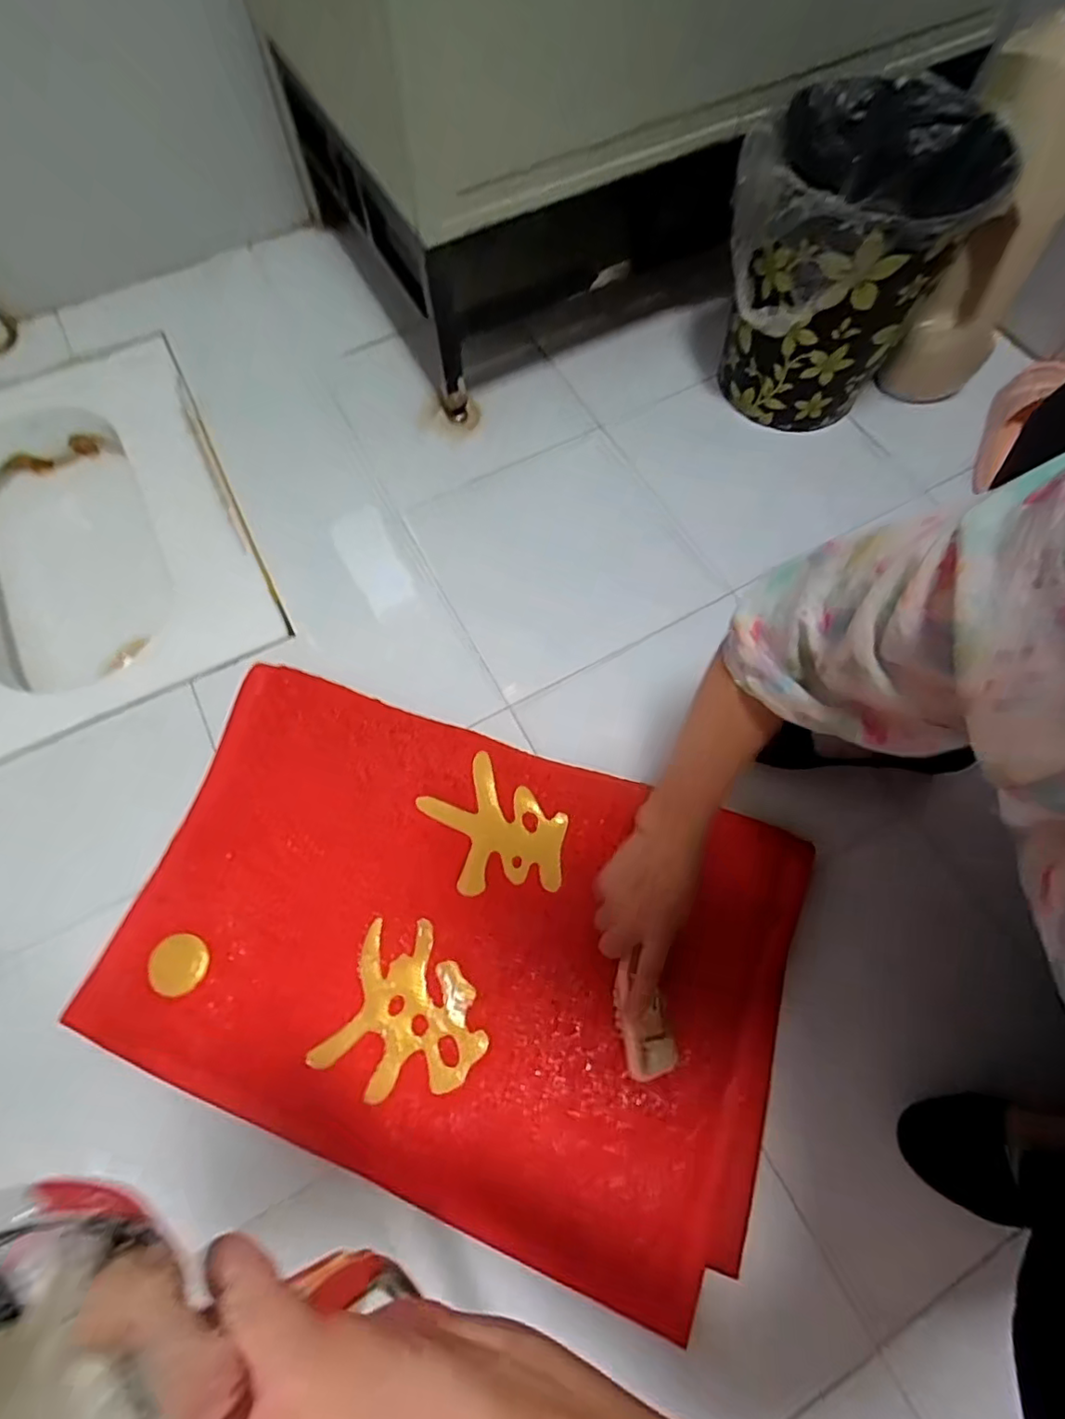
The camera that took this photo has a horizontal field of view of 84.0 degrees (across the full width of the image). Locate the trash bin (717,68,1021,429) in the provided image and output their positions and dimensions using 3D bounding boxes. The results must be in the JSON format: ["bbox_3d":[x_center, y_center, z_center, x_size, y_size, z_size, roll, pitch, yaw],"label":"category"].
[{"bbox_3d":[0.345,-0.494,0.694,0.221,0.266,0.227,35,72,13],"label":"trash bin"}]

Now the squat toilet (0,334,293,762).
[{"bbox_3d":[-0.611,-0.211,0.791,0.446,0.120,0.564,-25,70,-10],"label":"squat toilet"}]

